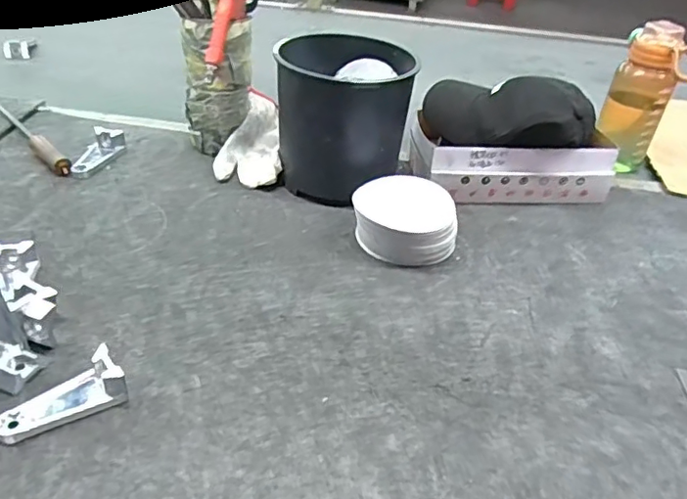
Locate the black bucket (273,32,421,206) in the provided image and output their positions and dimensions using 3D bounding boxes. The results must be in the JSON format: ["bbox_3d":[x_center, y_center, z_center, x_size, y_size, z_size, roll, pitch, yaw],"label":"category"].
[{"bbox_3d":[-0.001,-0.172,0.766,0.162,0.177,0.169,4,36,-3],"label":"black bucket"}]

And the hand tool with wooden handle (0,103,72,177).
[{"bbox_3d":[-0.468,-0.174,0.834,0.026,0.024,0.281,-27,47,-37],"label":"hand tool with wooden handle"}]

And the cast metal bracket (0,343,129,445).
[{"bbox_3d":[-0.228,0.115,0.461,0.094,0.031,0.041,-17,41,-28],"label":"cast metal bracket"}]

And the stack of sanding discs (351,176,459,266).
[{"bbox_3d":[0.075,-0.035,0.690,0.126,0.064,0.108,10,36,5],"label":"stack of sanding discs"}]

